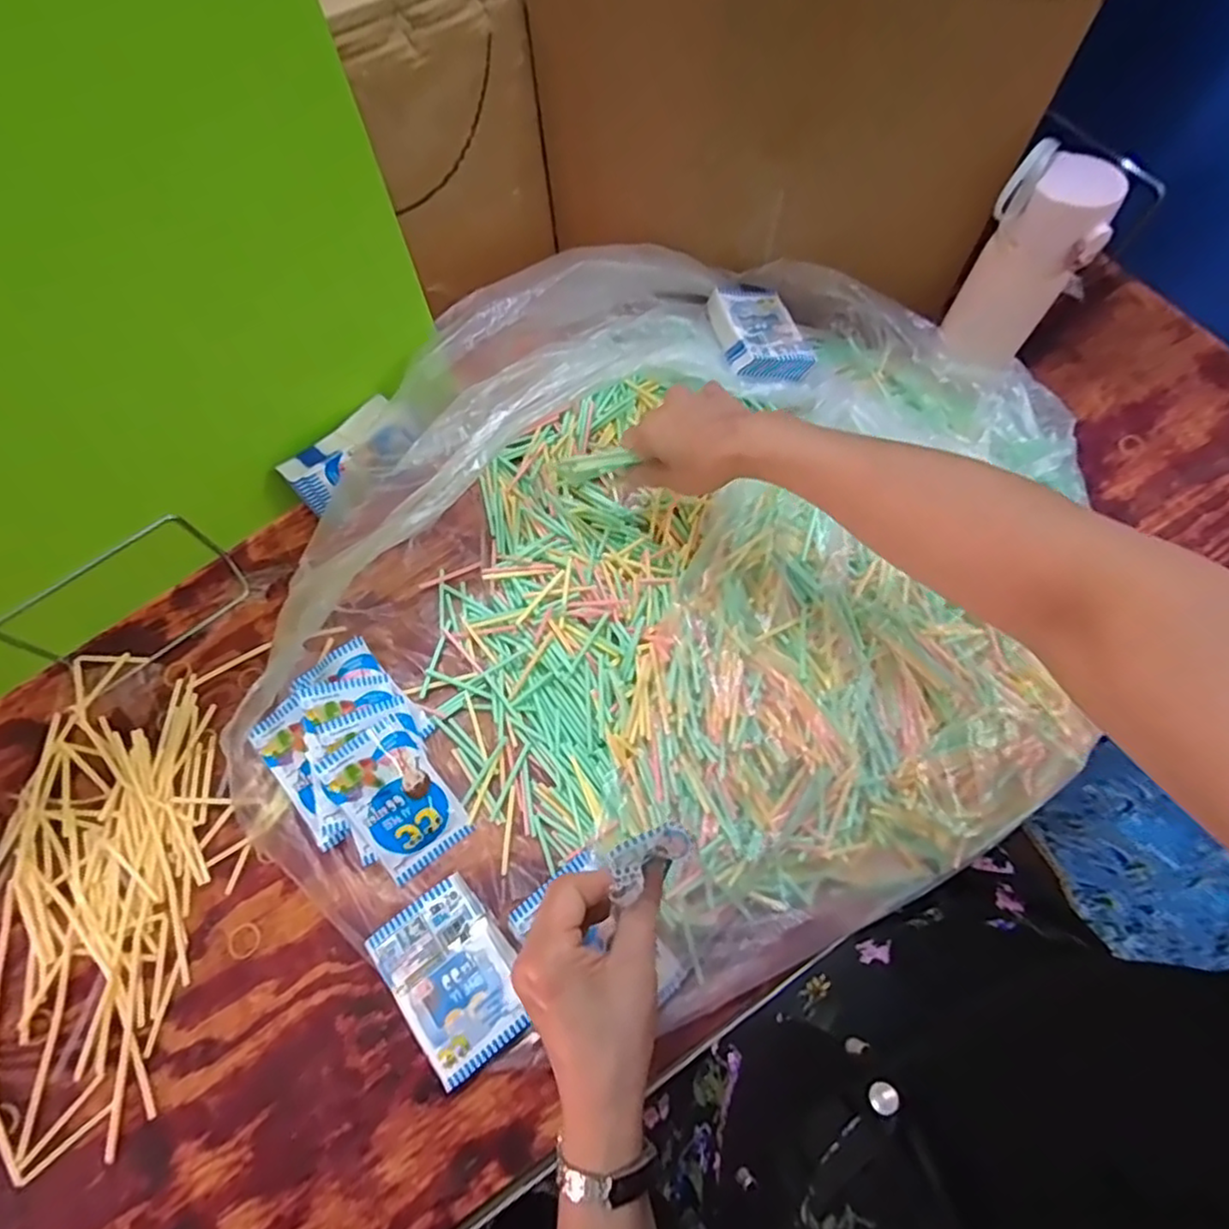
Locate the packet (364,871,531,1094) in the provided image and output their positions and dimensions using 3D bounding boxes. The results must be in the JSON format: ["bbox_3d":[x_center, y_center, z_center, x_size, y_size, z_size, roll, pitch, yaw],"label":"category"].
[{"bbox_3d":[-0.106,0.239,0.437,0.073,0.028,0.105,-36,74,-12],"label":"packet"}]

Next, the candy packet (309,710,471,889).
[{"bbox_3d":[-0.158,0.132,0.475,0.065,0.017,0.103,-36,96,-17],"label":"candy packet"}]

